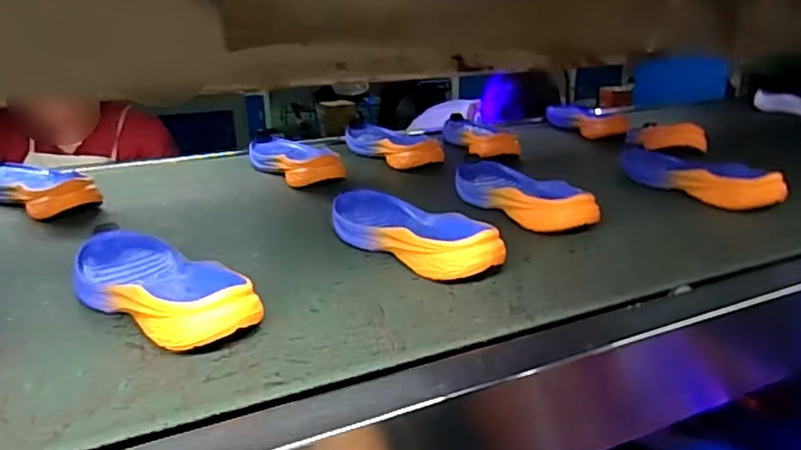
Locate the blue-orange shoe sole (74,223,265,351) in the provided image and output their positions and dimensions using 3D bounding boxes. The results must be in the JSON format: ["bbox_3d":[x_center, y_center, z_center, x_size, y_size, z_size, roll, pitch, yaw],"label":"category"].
[{"bbox_3d":[-0.221,0.044,0.545,0.262,0.044,0.089,17,27,40],"label":"blue-orange shoe sole"}]

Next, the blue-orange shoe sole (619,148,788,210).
[{"bbox_3d":[0.387,-0.070,0.847,0.072,0.041,0.250,-9,22,-21],"label":"blue-orange shoe sole"}]

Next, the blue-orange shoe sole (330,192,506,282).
[{"bbox_3d":[0.004,0.002,0.660,0.093,0.041,0.256,-17,25,-36],"label":"blue-orange shoe sole"}]

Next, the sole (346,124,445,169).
[{"bbox_3d":[-0.022,-0.136,1.052,0.078,0.047,0.264,-12,23,-27],"label":"sole"}]

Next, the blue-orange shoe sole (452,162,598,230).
[{"bbox_3d":[0.141,-0.043,0.777,0.091,0.035,0.261,-12,23,-27],"label":"blue-orange shoe sole"}]

